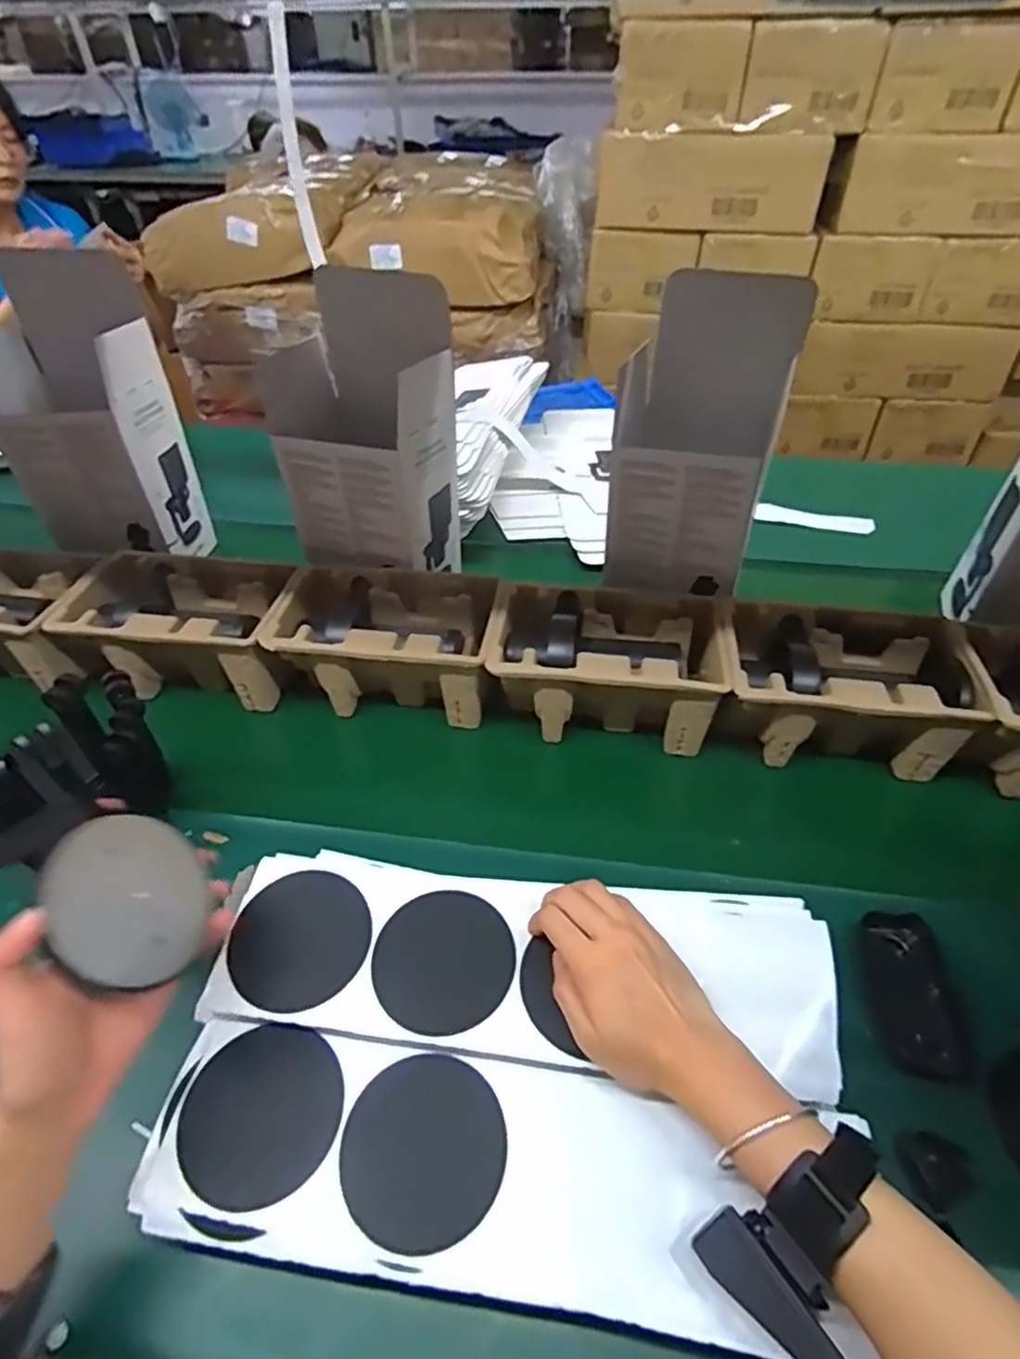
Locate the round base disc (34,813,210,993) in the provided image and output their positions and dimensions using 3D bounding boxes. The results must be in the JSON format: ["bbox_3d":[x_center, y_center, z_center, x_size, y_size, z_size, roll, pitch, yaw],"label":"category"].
[{"bbox_3d":[-0.211,0.121,0.369,0.007,0.091,0.092,-30,1,19],"label":"round base disc"}]

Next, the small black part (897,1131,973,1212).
[{"bbox_3d":[0.263,0.299,0.406,0.034,0.012,0.037,-13,44,-9],"label":"small black part"}]

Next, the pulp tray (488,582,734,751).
[{"bbox_3d":[0.100,-0.009,0.683,0.228,0.114,0.142,6,44,10],"label":"pulp tray"}]

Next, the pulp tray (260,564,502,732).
[{"bbox_3d":[-0.123,-0.033,0.712,0.230,0.117,0.140,3,44,8],"label":"pulp tray"}]

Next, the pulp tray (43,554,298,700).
[{"bbox_3d":[-0.348,-0.051,0.736,0.227,0.118,0.136,4,44,8],"label":"pulp tray"}]

